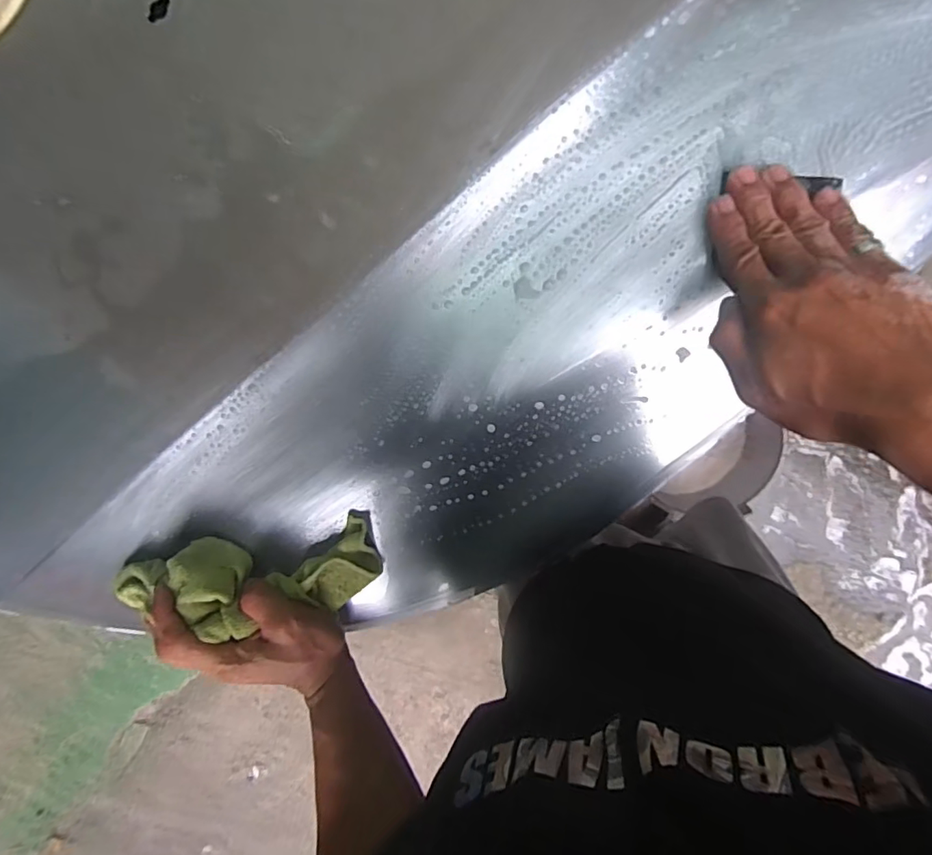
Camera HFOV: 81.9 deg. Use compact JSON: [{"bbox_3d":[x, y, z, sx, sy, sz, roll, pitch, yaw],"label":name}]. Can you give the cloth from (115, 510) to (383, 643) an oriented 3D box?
[{"bbox_3d":[-0.171,0.114,0.414,0.204,0.042,0.076,-6,97,-4],"label":"cloth"}]

